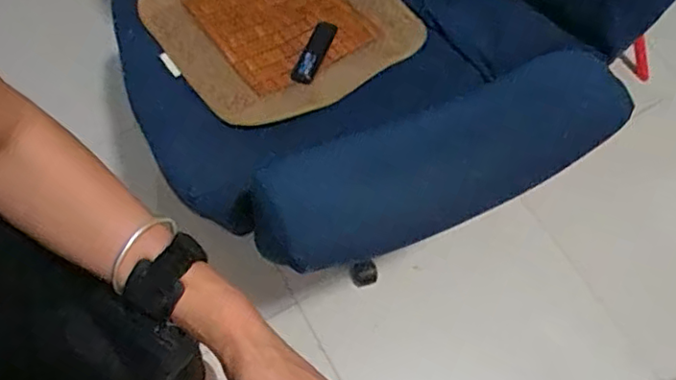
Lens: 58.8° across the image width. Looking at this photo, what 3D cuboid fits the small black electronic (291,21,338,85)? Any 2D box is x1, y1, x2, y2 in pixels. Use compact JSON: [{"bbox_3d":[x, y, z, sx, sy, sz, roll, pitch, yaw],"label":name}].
[{"bbox_3d":[-0.037,-0.228,0.983,0.038,0.021,0.157,16,48,6],"label":"small black electronic"}]

